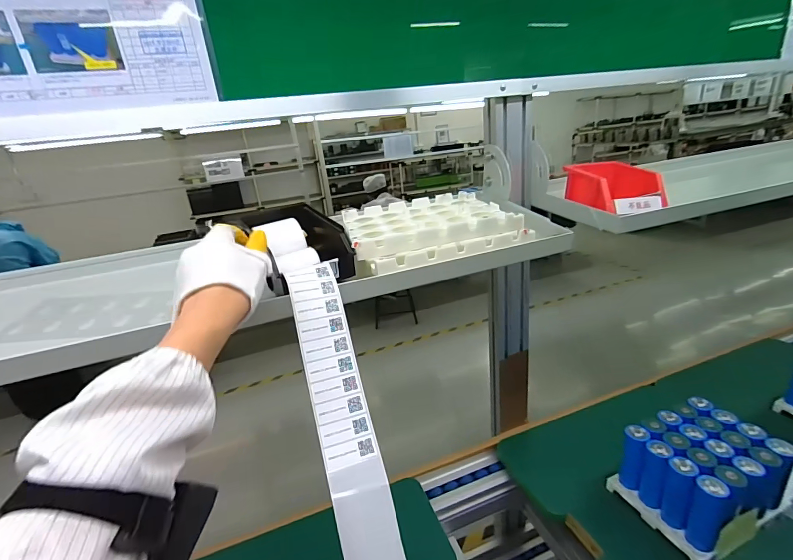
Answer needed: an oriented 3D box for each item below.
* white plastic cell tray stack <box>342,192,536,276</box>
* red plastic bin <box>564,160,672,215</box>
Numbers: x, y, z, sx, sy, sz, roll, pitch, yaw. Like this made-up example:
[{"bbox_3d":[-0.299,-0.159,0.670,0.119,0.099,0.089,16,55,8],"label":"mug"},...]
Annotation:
[{"bbox_3d":[0.045,-0.079,0.571,0.247,0.045,0.227,-10,22,-12],"label":"white plastic cell tray stack"},{"bbox_3d":[0.372,-0.166,0.668,0.100,0.061,0.162,-11,22,-12],"label":"red plastic bin"}]

